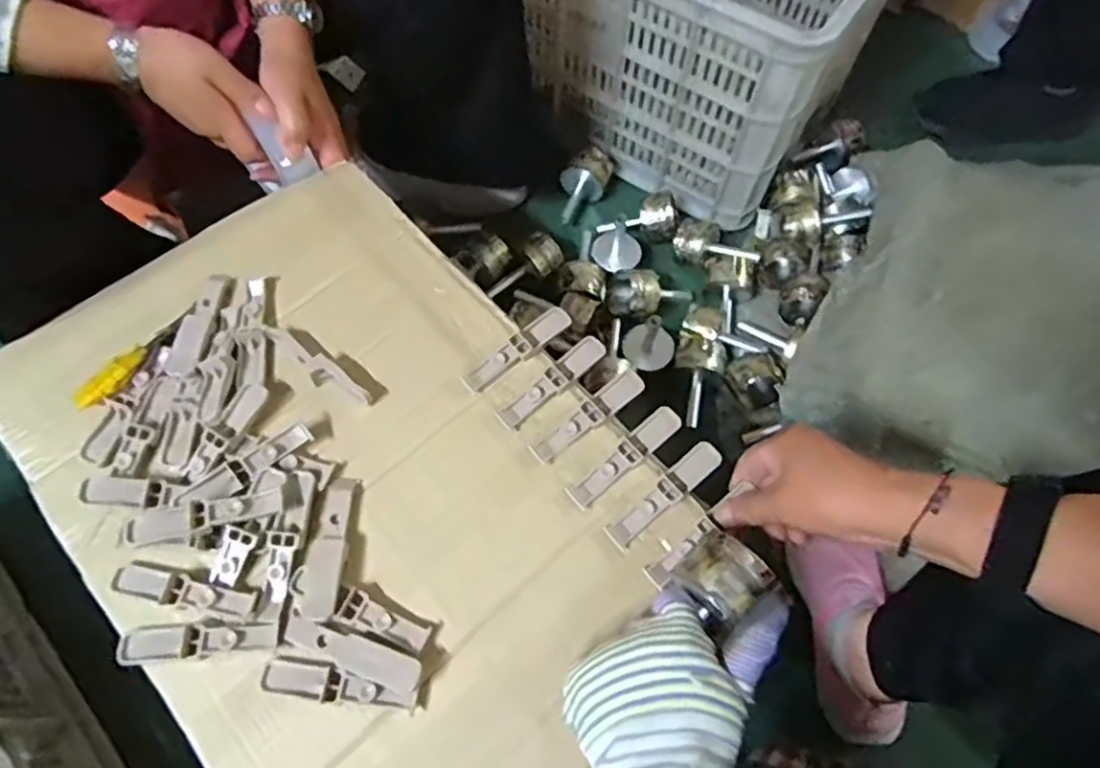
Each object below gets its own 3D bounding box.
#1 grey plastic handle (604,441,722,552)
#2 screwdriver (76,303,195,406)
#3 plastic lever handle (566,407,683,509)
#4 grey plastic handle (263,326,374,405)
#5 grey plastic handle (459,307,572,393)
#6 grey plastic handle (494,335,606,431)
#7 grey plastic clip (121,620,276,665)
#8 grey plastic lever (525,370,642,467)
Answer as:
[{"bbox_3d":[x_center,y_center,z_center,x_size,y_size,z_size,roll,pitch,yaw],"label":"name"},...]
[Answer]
[{"bbox_3d":[0.081,0.077,0.482,0.097,0.010,0.021,-38,71,-16],"label":"grey plastic handle"},{"bbox_3d":[-0.304,-0.022,0.510,0.017,0.019,0.101,27,53,11],"label":"screwdriver"},{"bbox_3d":[0.056,0.052,0.501,0.101,0.009,0.021,-38,71,-16],"label":"plastic lever handle"},{"bbox_3d":[-0.177,-0.014,0.517,0.104,0.019,0.018,35,70,14],"label":"grey plastic handle"},{"bbox_3d":[-0.024,-0.027,0.534,0.023,0.011,0.098,42,71,17],"label":"grey plastic handle"},{"bbox_3d":[0.002,-0.002,0.518,0.094,0.013,0.021,-38,71,-16],"label":"grey plastic handle"},{"bbox_3d":[-0.223,0.162,0.432,0.097,0.007,0.020,-5,66,-3],"label":"grey plastic clip"},{"bbox_3d":[0.028,0.024,0.506,0.094,0.016,0.021,-35,70,-15],"label":"grey plastic lever"}]

